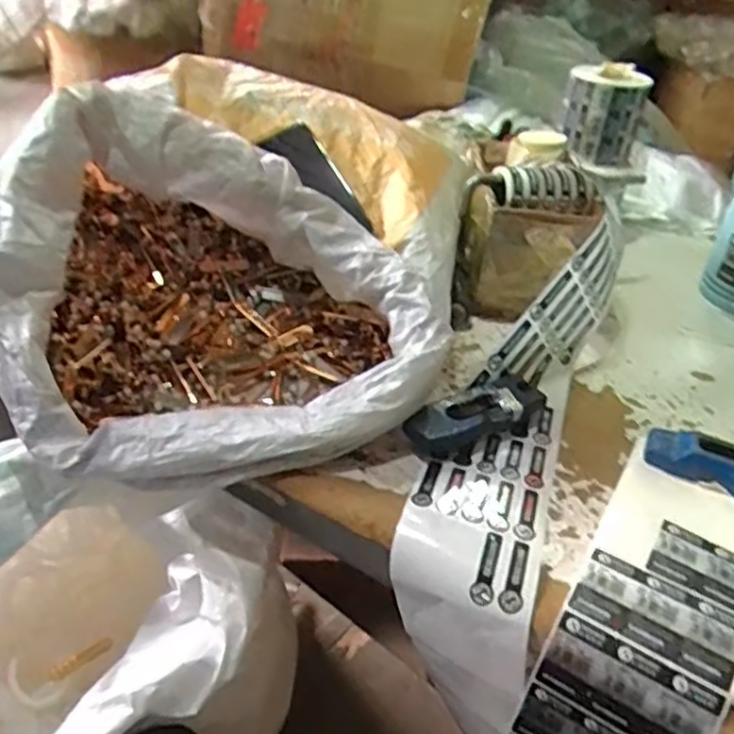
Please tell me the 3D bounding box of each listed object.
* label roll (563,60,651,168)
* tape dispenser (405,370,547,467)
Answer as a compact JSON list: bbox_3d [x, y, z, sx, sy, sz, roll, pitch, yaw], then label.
[{"bbox_3d":[0.307,-0.330,0.901,0.097,0.105,0.090,19,37,16],"label":"label roll"},{"bbox_3d":[0.097,0.039,0.581,0.135,0.023,0.053,-21,44,-33],"label":"tape dispenser"}]

